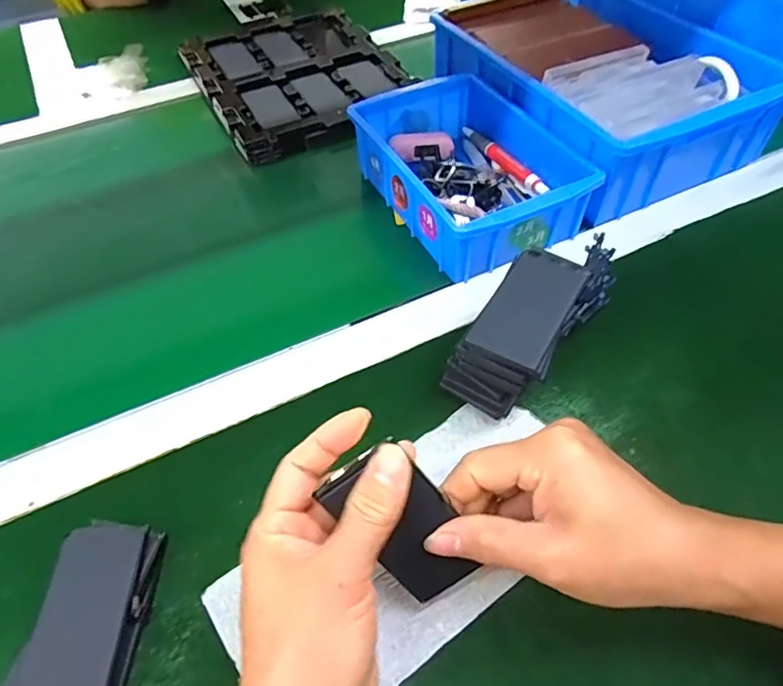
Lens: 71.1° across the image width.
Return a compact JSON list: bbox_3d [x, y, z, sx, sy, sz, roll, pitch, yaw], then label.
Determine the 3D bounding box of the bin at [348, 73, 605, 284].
[{"bbox_3d":[0.064,-0.147,0.474,0.133,0.070,0.192,-24,54,-16],"label":"bin"}]

